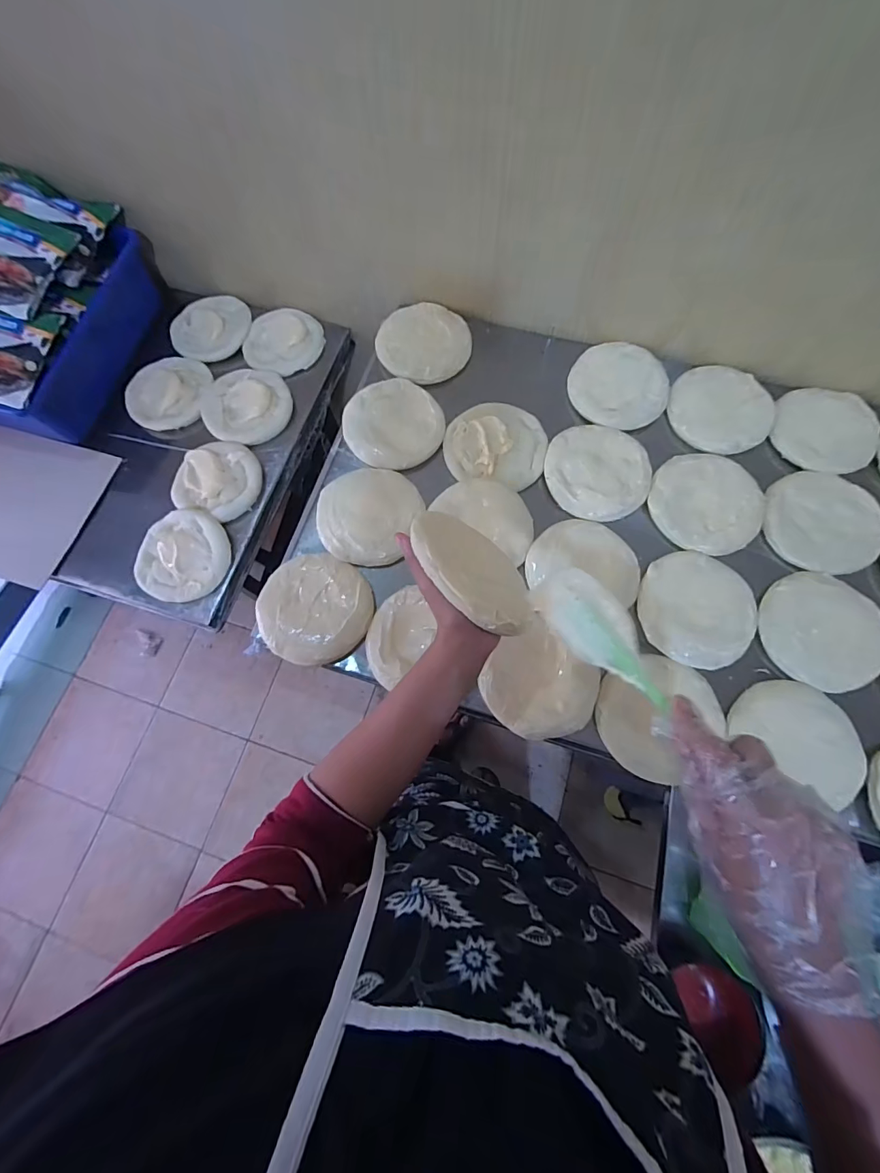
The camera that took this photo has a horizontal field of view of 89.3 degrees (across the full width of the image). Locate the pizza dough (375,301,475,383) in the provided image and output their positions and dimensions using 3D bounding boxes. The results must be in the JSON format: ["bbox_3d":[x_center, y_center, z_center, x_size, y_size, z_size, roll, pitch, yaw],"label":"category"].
[{"bbox_3d":[-0.027,-0.392,0.709,0.143,0.025,0.141,-1,78,5],"label":"pizza dough"}]

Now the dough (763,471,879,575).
[{"bbox_3d":[0.523,-0.092,0.607,0.147,0.017,0.148,-1,73,2],"label":"dough"}]

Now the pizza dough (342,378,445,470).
[{"bbox_3d":[-0.068,-0.241,0.656,0.144,0.018,0.137,-1,73,2],"label":"pizza dough"}]

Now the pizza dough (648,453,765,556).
[{"bbox_3d":[0.368,-0.117,0.615,0.144,0.009,0.141,6,74,4],"label":"pizza dough"}]

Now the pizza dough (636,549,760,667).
[{"bbox_3d":[0.332,0.025,0.571,0.139,0.013,0.151,-1,73,2],"label":"pizza dough"}]

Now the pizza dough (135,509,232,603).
[{"bbox_3d":[-0.402,-0.049,0.697,0.142,0.023,0.140,-1,73,2],"label":"pizza dough"}]

